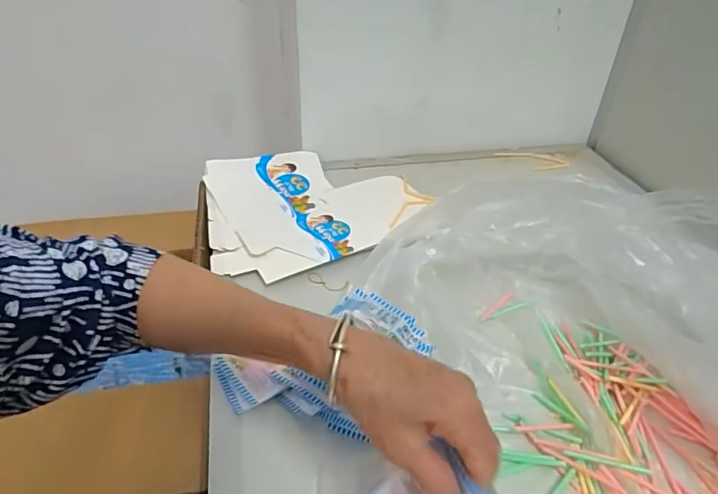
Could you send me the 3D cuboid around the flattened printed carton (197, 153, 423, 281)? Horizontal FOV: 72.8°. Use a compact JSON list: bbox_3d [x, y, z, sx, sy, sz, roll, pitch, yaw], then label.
[{"bbox_3d":[-0.059,-0.058,0.663,0.282,0.022,0.256,-9,39,-13],"label":"flattened printed carton"}]

